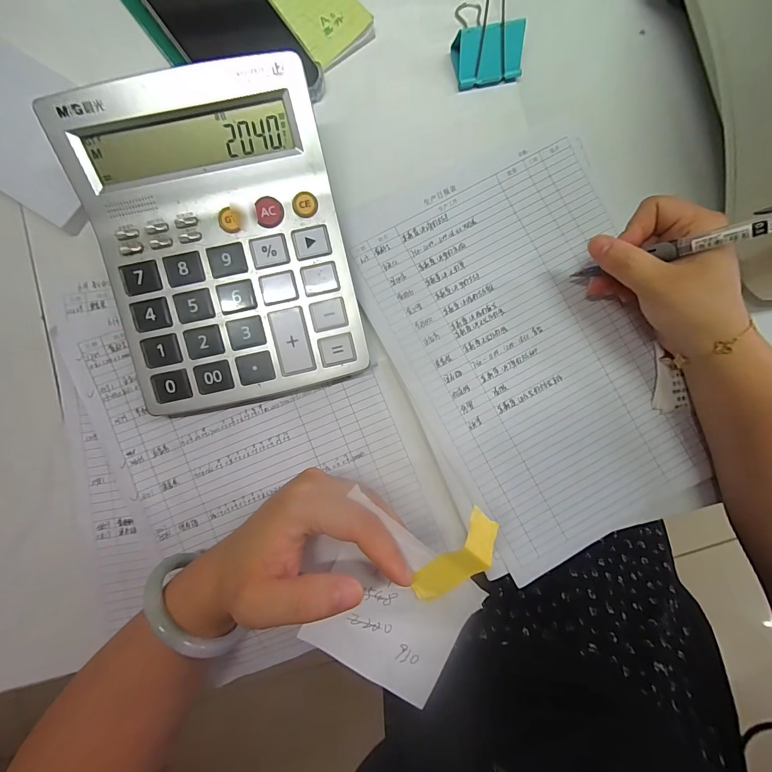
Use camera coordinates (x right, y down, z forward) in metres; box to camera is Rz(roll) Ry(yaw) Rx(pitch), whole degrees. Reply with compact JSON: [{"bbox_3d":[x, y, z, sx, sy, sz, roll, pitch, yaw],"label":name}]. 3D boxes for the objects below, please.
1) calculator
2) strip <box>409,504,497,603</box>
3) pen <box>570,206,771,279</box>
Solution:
[{"bbox_3d":[-0.106,-0.089,0.229,0.157,0.061,0.193,-12,88,-2],"label":"calculator"},{"bbox_3d":[0.038,0.095,0.186,0.021,0.018,0.056,44,95,0],"label":"strip"},{"bbox_3d":[0.185,-0.085,0.201,0.007,0.137,0.015,-3,87,-43],"label":"pen"}]

